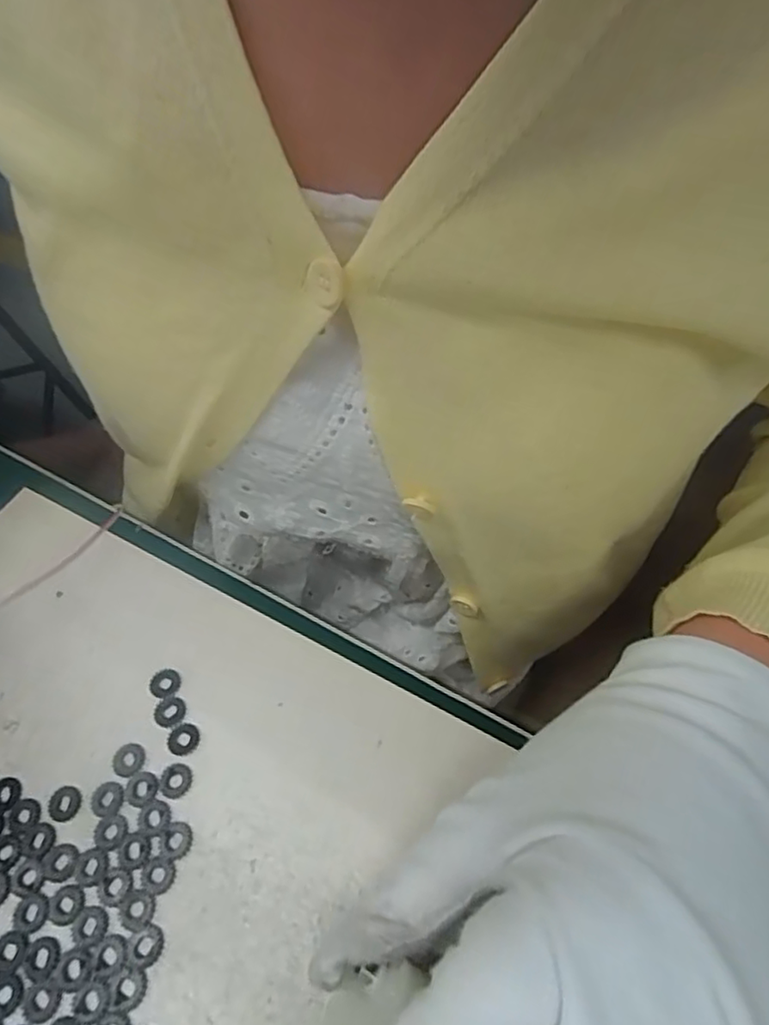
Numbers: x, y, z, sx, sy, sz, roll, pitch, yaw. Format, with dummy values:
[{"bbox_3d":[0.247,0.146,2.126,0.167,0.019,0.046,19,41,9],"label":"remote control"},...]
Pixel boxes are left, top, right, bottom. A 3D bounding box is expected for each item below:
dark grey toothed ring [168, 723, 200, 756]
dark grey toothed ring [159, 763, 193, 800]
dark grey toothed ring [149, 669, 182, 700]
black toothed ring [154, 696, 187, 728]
[{"bbox_3d":[-0.069,0.077,0.214,0.011,0.004,0.010,-2,56,3],"label":"dark grey toothed ring"},{"bbox_3d":[-0.069,0.088,0.207,0.010,0.004,0.011,-2,56,3],"label":"dark grey toothed ring"},{"bbox_3d":[-0.080,0.061,0.226,0.012,0.004,0.010,30,64,22],"label":"dark grey toothed ring"},{"bbox_3d":[-0.076,0.069,0.220,0.011,0.004,0.011,-2,56,3],"label":"black toothed ring"}]

